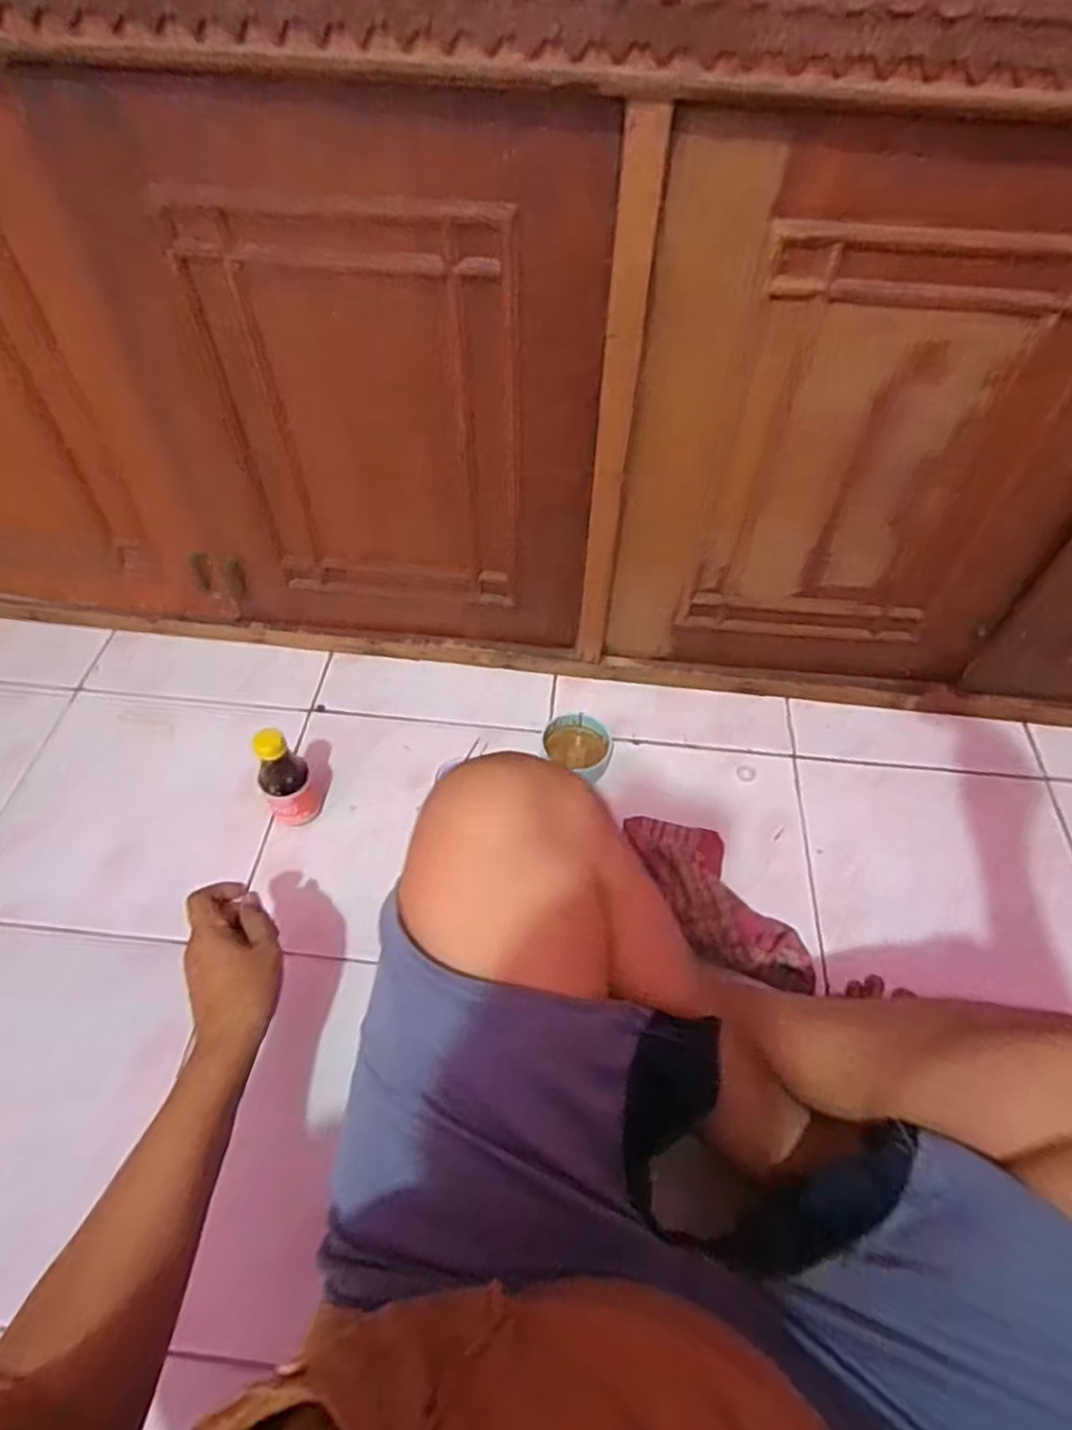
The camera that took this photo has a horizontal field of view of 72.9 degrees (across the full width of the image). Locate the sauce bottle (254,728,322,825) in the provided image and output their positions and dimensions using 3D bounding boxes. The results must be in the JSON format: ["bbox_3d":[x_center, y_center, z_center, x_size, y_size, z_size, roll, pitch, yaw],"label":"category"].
[{"bbox_3d":[-0.269,0.064,0.775,0.053,0.147,0.045,-27,59,-20],"label":"sauce bottle"}]

